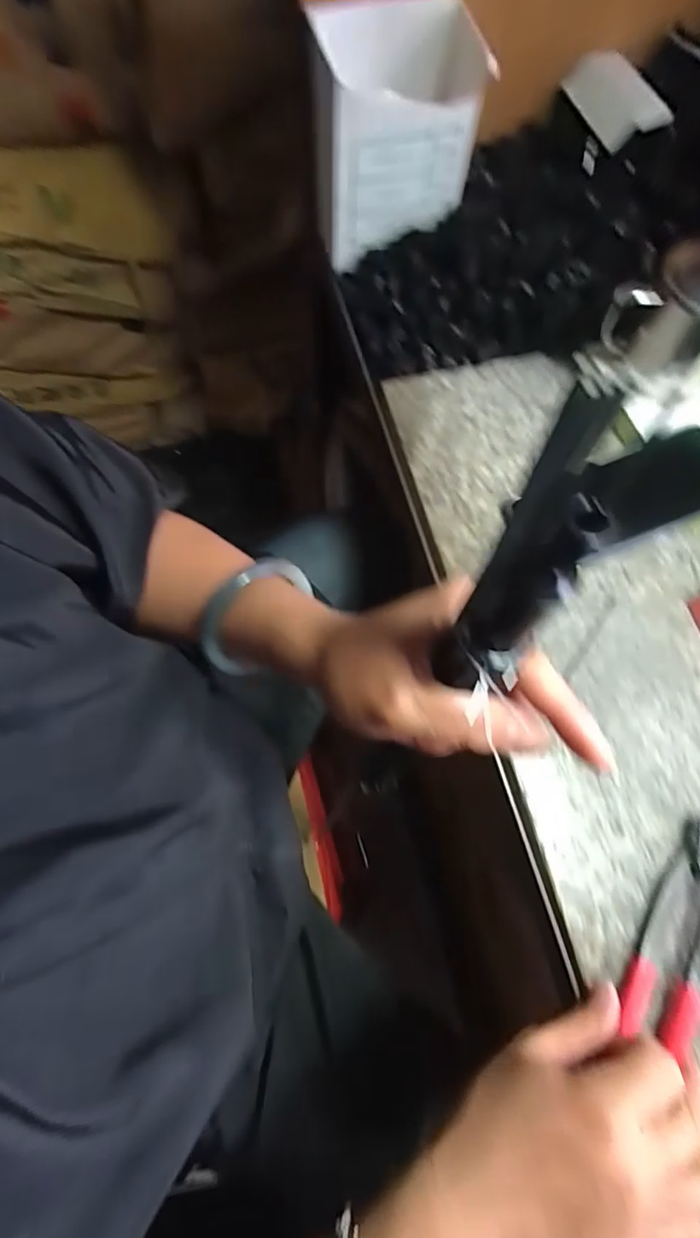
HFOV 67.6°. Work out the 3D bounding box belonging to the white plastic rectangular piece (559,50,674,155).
[{"bbox_3d":[0.220,-0.440,0.444,0.045,0.012,0.095,-38,80,16],"label":"white plastic rectangular piece"}]

